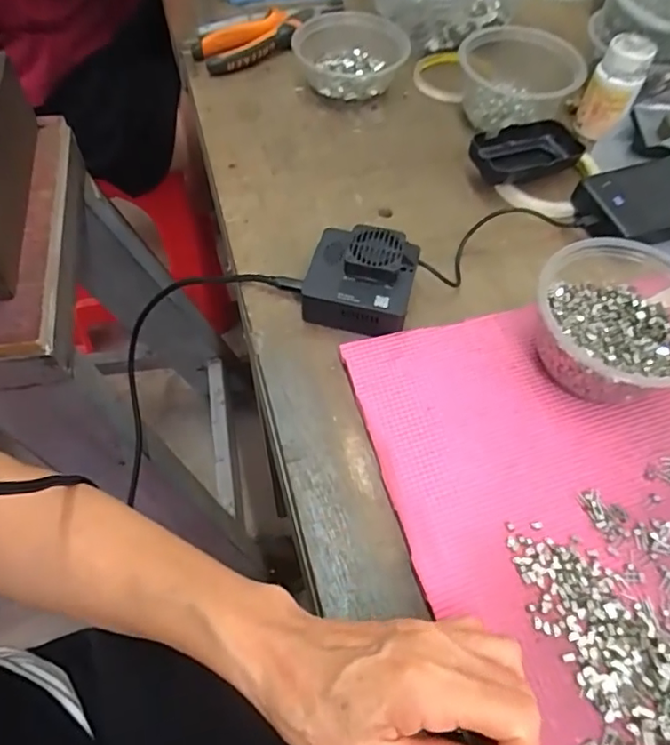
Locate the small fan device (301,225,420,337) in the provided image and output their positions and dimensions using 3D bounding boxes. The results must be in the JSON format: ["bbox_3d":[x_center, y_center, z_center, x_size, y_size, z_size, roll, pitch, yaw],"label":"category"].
[{"bbox_3d":[0.019,-0.070,0.423,0.079,0.043,0.073,15,59,7],"label":"small fan device"}]

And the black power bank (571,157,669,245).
[{"bbox_3d":[0.284,-0.150,0.480,0.157,0.022,0.069,-16,60,-9],"label":"black power bank"}]

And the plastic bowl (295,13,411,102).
[{"bbox_3d":[0.017,-0.322,0.579,0.115,0.045,0.098,-6,58,-6],"label":"plastic bowl"}]

